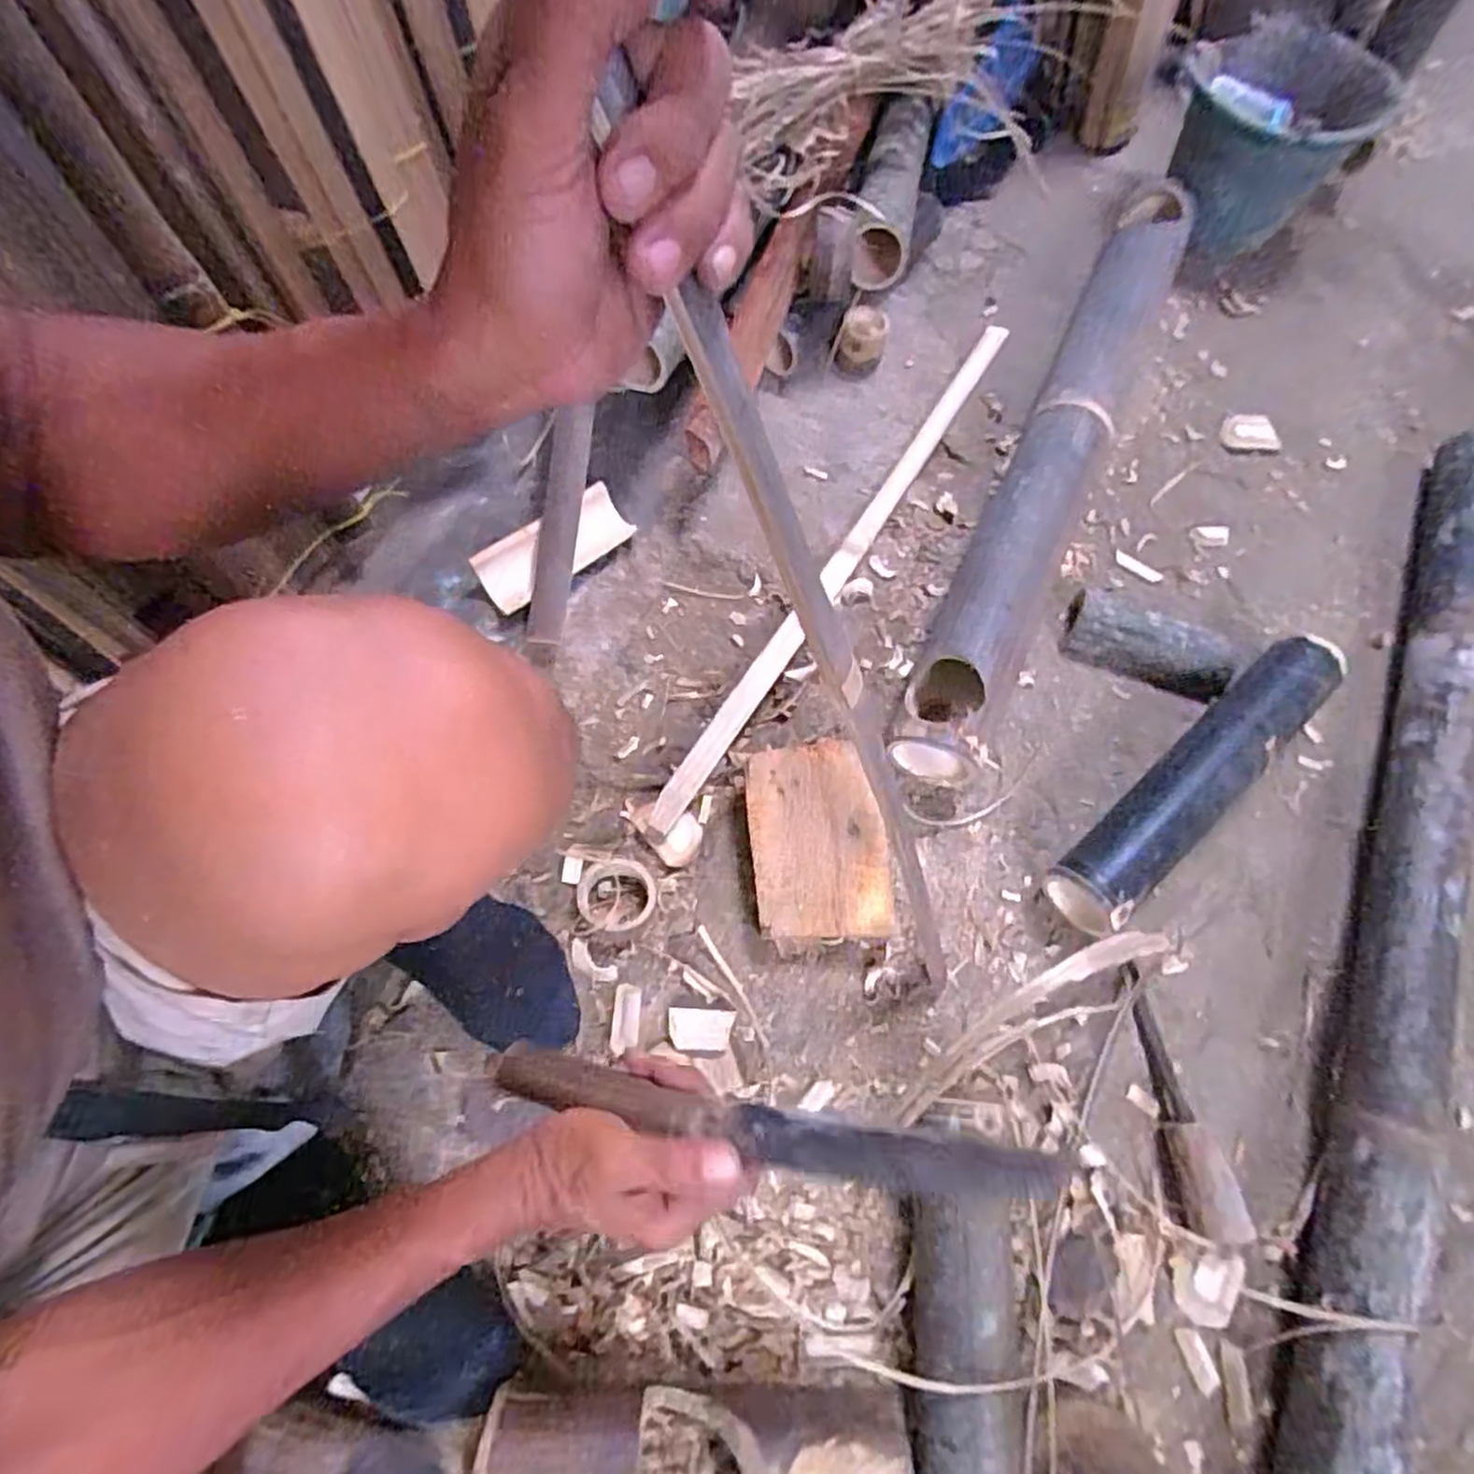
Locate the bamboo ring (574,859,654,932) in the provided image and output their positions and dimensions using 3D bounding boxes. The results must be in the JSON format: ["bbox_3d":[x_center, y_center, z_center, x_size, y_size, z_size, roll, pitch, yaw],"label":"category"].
[{"bbox_3d":[-0.105,0.139,0.653,0.067,0.030,0.060,3,68,-1],"label":"bamboo ring"}]

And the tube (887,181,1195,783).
[{"bbox_3d":[0.348,-0.309,0.797,0.091,0.095,0.800,25,70,8],"label":"tube"}]

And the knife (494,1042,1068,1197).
[{"bbox_3d":[0.001,0.201,0.389,0.292,0.026,0.028,3,67,17],"label":"knife"}]

